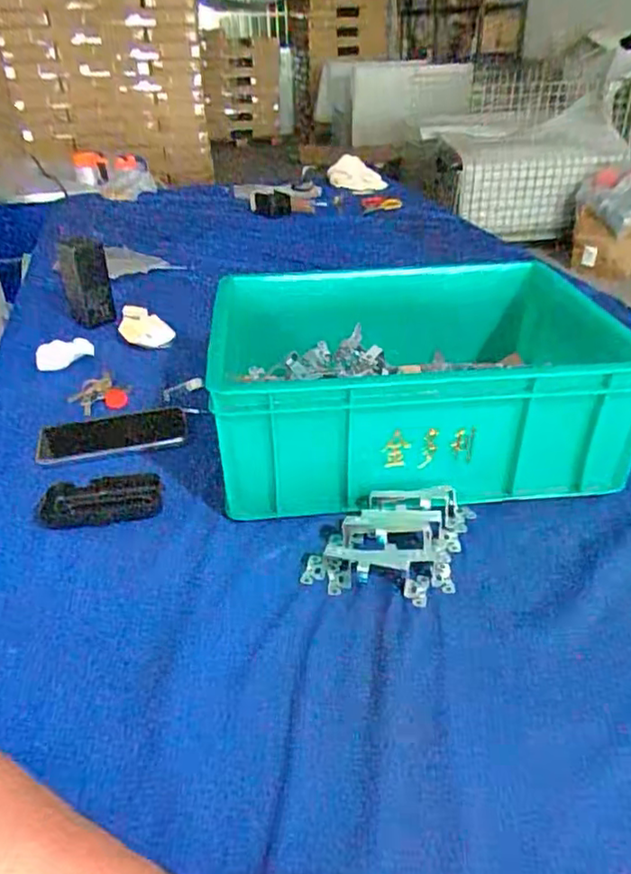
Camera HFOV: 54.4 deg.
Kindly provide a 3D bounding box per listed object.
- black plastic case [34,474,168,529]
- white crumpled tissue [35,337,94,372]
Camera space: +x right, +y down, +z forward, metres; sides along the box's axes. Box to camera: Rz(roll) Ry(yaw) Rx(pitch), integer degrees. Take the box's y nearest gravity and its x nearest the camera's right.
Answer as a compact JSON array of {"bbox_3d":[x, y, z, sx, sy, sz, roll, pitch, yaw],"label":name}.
[{"bbox_3d":[-0.211,0.062,0.604,0.118,0.028,0.046,-4,33,-5],"label":"black plastic case"},{"bbox_3d":[-0.354,-0.119,0.867,0.079,0.034,0.033,-22,38,-28],"label":"white crumpled tissue"}]

